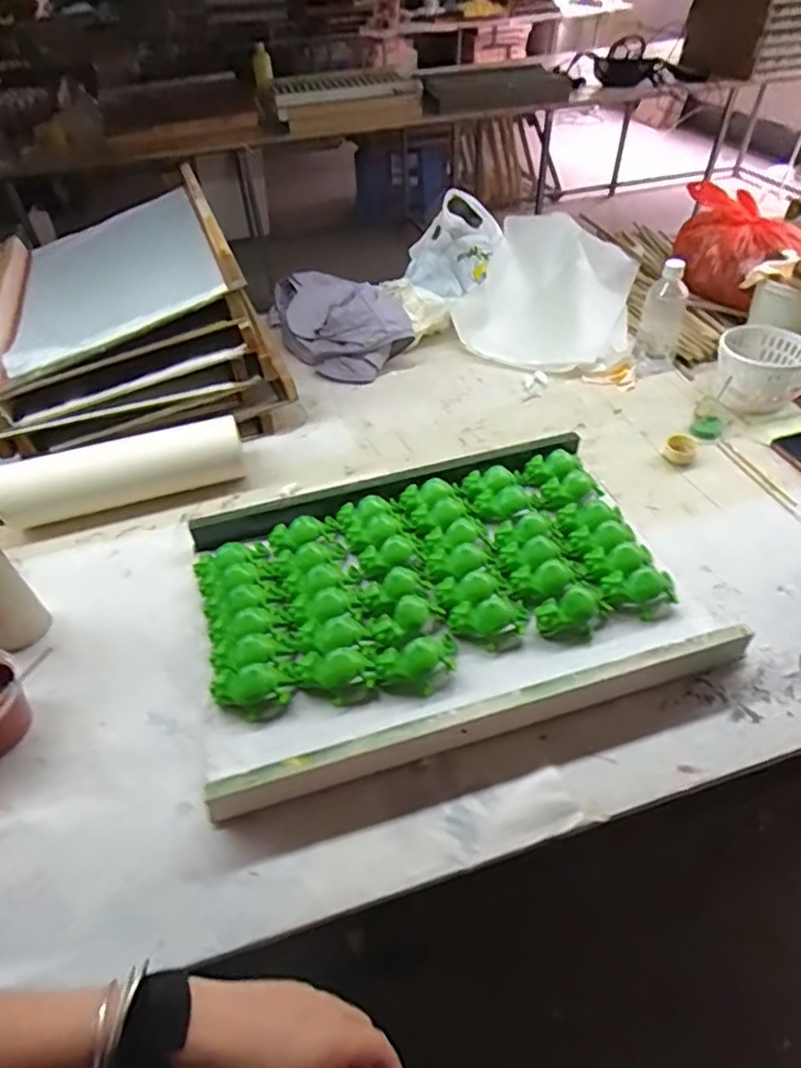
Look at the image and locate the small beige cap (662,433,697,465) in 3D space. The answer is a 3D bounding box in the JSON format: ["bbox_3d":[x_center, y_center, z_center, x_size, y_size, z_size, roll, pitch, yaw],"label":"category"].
[{"bbox_3d":[0.434,-0.134,0.938,0.048,0.023,0.053,17,49,20],"label":"small beige cap"}]

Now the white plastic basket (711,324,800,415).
[{"bbox_3d":[0.600,-0.269,1.002,0.142,0.094,0.146,21,50,23],"label":"white plastic basket"}]

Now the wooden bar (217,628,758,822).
[{"bbox_3d":[0.094,0.189,0.619,0.570,0.056,0.024,-13,46,-9],"label":"wooden bar"}]

